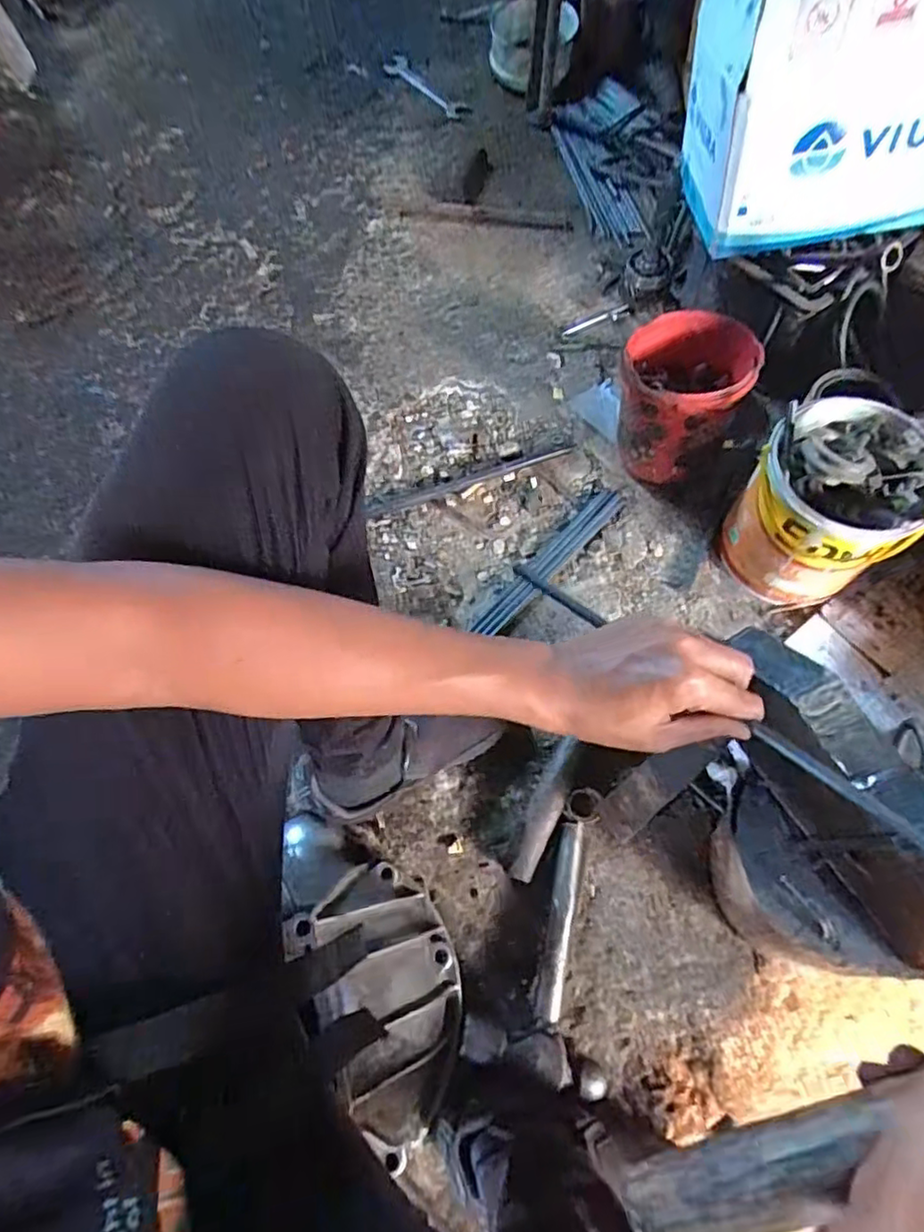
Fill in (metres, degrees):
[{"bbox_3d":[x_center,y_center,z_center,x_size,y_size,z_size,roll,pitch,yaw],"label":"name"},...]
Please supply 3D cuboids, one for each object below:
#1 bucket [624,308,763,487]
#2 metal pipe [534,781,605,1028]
[{"bbox_3d":[0.283,-0.287,0.833,0.147,0.175,0.150,-1,65,1],"label":"bucket"},{"bbox_3d":[0.111,0.304,0.665,0.037,0.032,0.231,13,67,6],"label":"metal pipe"}]

